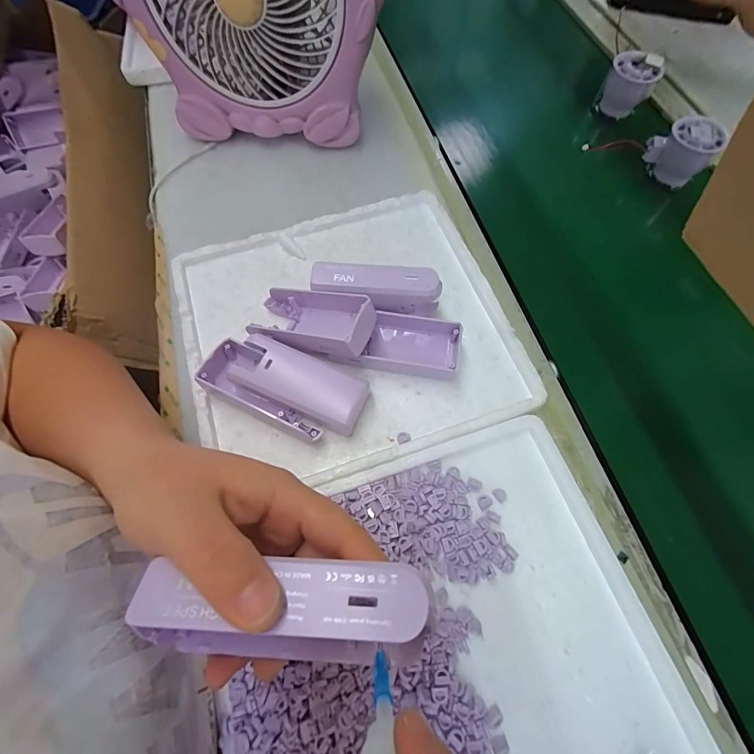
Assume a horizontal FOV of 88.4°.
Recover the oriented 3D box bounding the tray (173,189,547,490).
[{"bbox_3d":[-0.028,-0.047,0.342,0.271,0.070,0.251,-18,68,-8],"label":"tray"}]

